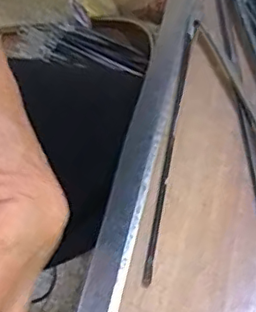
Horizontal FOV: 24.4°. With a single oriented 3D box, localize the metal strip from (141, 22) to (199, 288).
[{"bbox_3d":[0.022,-0.009,0.297,0.006,0.006,0.156,8,56,8],"label":"metal strip"}]

